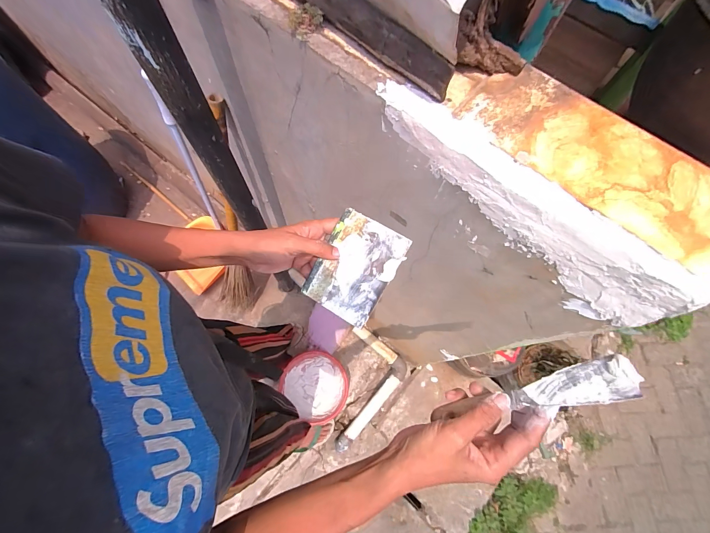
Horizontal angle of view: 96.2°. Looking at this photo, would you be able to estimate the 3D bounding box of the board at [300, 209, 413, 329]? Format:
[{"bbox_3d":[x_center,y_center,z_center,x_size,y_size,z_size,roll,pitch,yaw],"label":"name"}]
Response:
[{"bbox_3d":[0.000,0.002,0.373,0.087,0.004,0.116,30,93,14],"label":"board"}]

